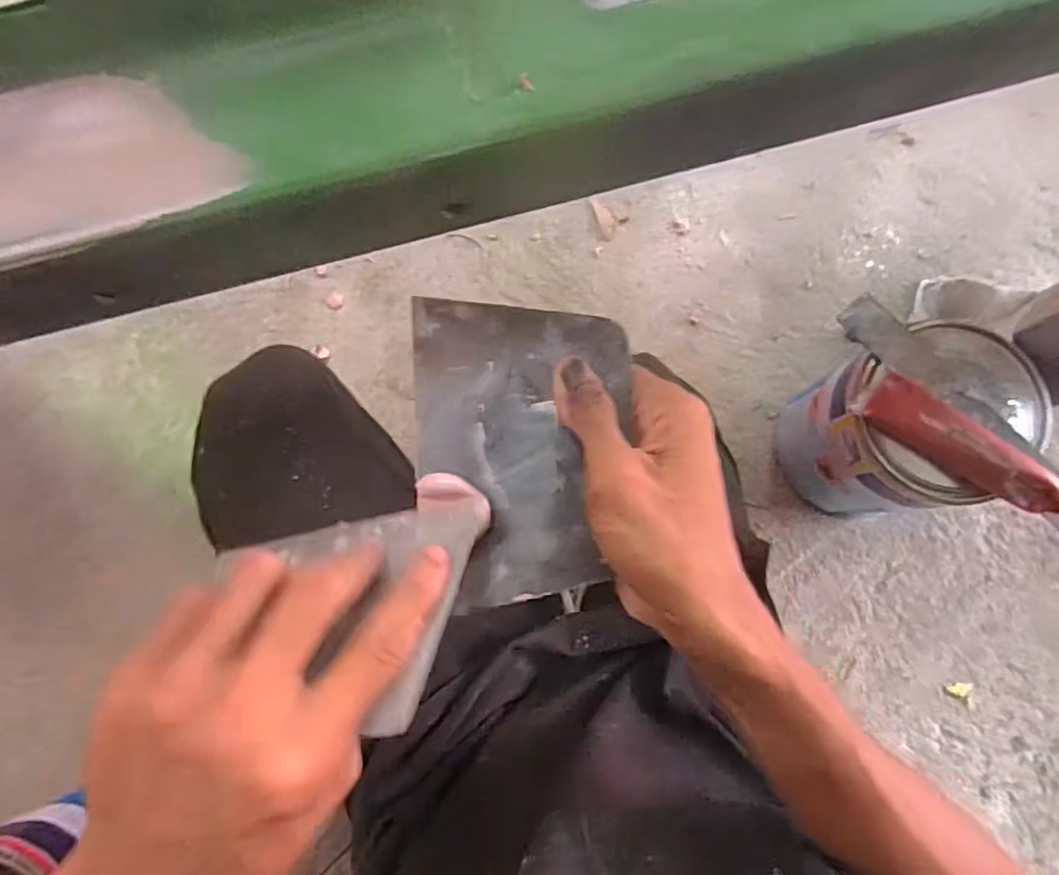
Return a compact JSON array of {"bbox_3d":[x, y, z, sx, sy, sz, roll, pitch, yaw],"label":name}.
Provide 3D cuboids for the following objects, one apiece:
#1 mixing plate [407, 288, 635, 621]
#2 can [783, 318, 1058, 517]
[{"bbox_3d":[-0.003,0.005,0.287,0.095,0.004,0.133,-2,83,2],"label":"mixing plate"},{"bbox_3d":[0.362,-0.001,0.664,0.161,0.236,0.160,-1,80,3],"label":"can"}]

